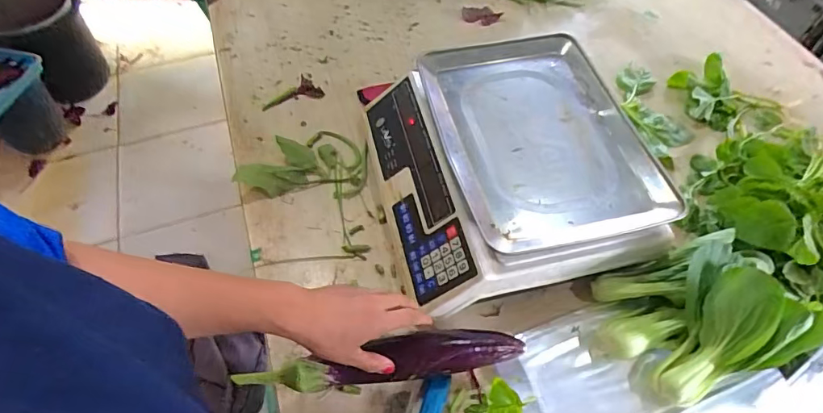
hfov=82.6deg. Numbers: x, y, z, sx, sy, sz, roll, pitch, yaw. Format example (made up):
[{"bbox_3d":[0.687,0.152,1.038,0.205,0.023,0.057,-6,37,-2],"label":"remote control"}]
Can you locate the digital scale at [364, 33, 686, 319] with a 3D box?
[{"bbox_3d":[0.119,-0.060,0.595,0.322,0.090,0.328,-11,58,-8],"label":"digital scale"}]

